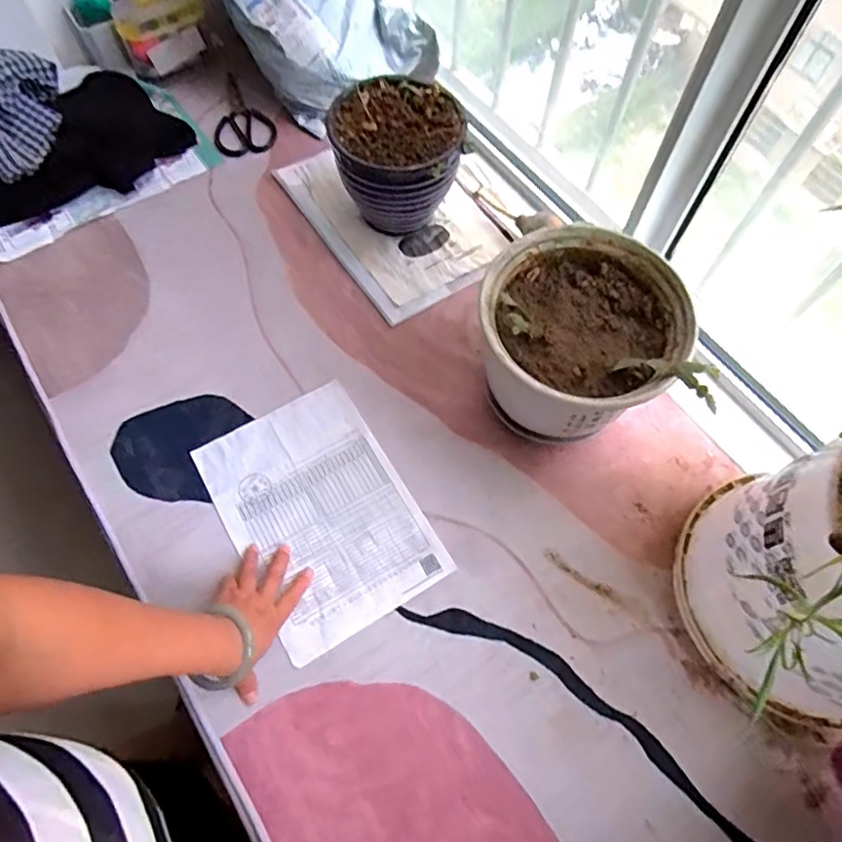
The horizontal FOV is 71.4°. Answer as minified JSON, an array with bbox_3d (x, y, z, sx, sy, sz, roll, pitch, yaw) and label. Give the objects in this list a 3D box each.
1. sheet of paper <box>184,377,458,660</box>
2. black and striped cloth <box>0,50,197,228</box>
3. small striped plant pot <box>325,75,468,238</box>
[{"bbox_3d":[-0.124,0.106,0.710,0.204,0.010,0.293,-29,68,-15],"label":"sheet of paper"},{"bbox_3d":[-0.607,-0.447,0.898,0.451,0.119,0.246,-22,67,-12],"label":"black and striped cloth"},{"bbox_3d":[-0.035,-0.358,0.842,0.170,0.164,0.164,0,66,-1],"label":"small striped plant pot"}]

